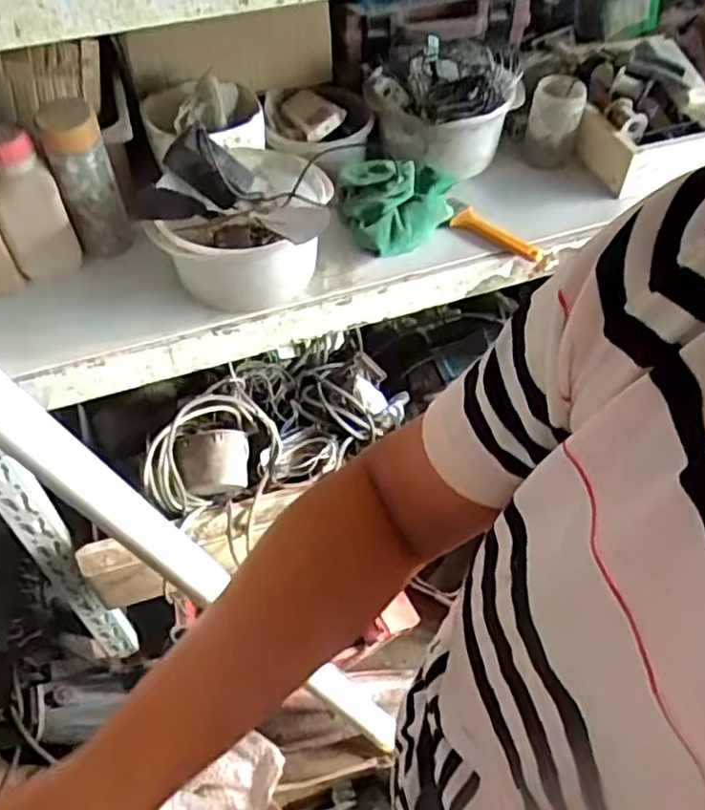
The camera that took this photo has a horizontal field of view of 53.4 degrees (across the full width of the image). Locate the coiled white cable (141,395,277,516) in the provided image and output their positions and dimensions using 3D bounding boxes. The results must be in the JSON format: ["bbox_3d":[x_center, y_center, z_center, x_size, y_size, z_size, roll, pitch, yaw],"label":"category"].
[{"bbox_3d":[-0.193,0.049,0.912,0.176,0.111,0.092,-22,54,-16],"label":"coiled white cable"}]

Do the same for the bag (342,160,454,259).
[{"bbox_3d":[0.061,-0.246,0.839,0.141,0.058,0.117,-16,52,-11],"label":"bag"}]

